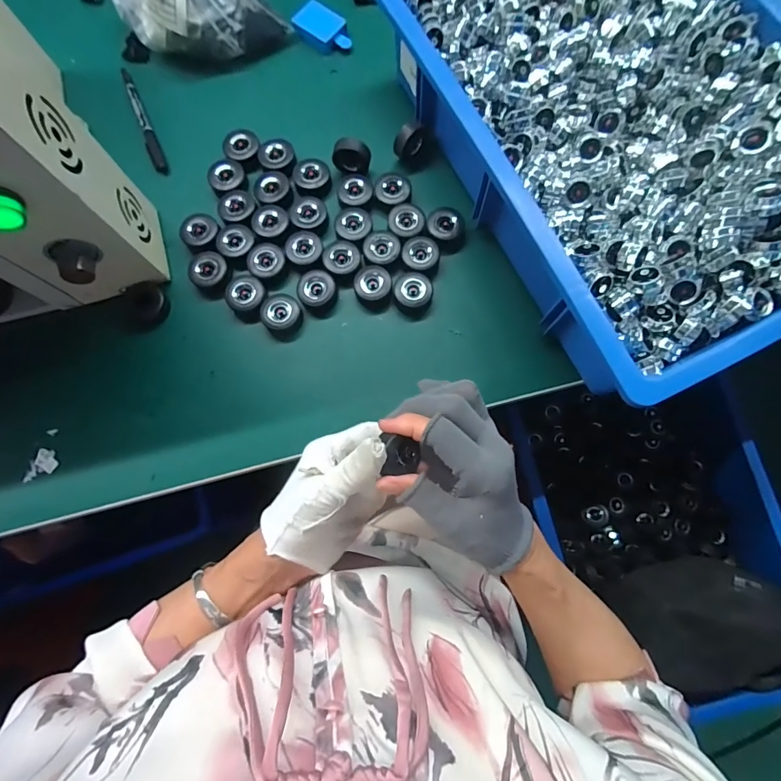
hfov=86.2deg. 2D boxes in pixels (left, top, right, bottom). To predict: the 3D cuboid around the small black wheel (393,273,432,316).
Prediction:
[{"bbox_3d":[0.023,-0.094,0.408,0.036,0.020,0.037,0,80,0],"label":"small black wheel"}]

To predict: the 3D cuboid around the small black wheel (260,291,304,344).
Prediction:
[{"bbox_3d":[-0.104,-0.072,0.404,0.036,0.020,0.041,-37,82,-6],"label":"small black wheel"}]

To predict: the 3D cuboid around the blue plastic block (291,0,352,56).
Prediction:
[{"bbox_3d":[-0.074,-0.412,0.476,0.067,0.016,0.042,29,81,5],"label":"blue plastic block"}]

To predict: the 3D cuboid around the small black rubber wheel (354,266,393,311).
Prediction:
[{"bbox_3d":[-0.017,-0.101,0.408,0.034,0.018,0.035,0,80,0],"label":"small black rubber wheel"}]

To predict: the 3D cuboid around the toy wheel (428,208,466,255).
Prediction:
[{"bbox_3d":[0.056,-0.161,0.418,0.039,0.020,0.035,11,80,2],"label":"toy wheel"}]

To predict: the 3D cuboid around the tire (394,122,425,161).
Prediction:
[{"bbox_3d":[0.020,-0.255,0.428,0.037,0.037,0.014,-41,82,-6],"label":"tire"}]

